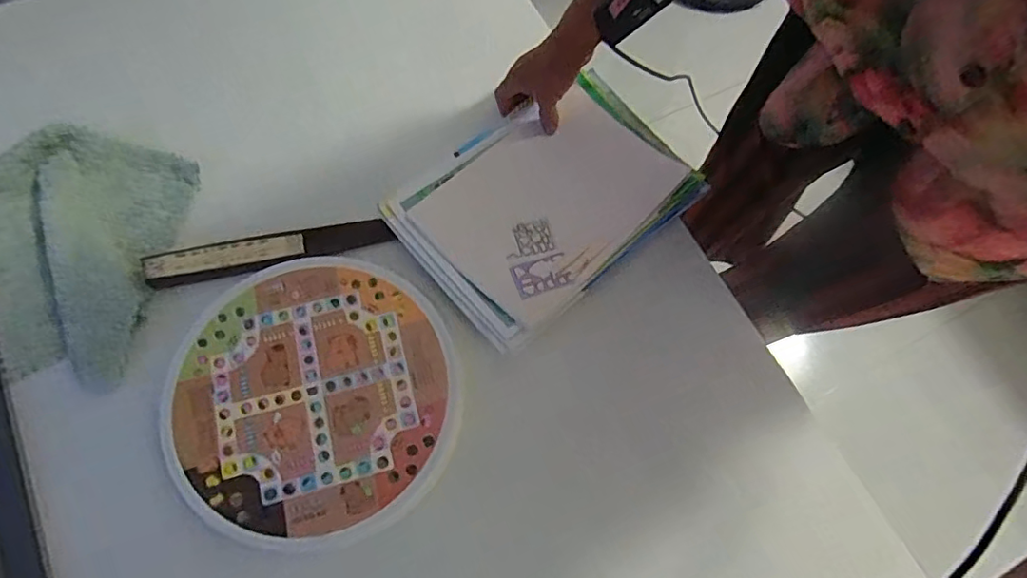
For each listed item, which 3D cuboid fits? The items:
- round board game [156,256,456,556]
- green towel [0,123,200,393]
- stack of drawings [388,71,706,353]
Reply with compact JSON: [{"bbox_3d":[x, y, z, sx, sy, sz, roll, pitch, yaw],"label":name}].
[{"bbox_3d":[-0.191,0.097,0.523,0.261,0.014,0.264,1,71,-2],"label":"round board game"},{"bbox_3d":[-0.466,-0.043,0.567,0.205,0.033,0.258,6,71,0],"label":"green towel"},{"bbox_3d":[0.037,-0.100,0.597,0.294,0.033,0.210,-37,76,-13],"label":"stack of drawings"}]

